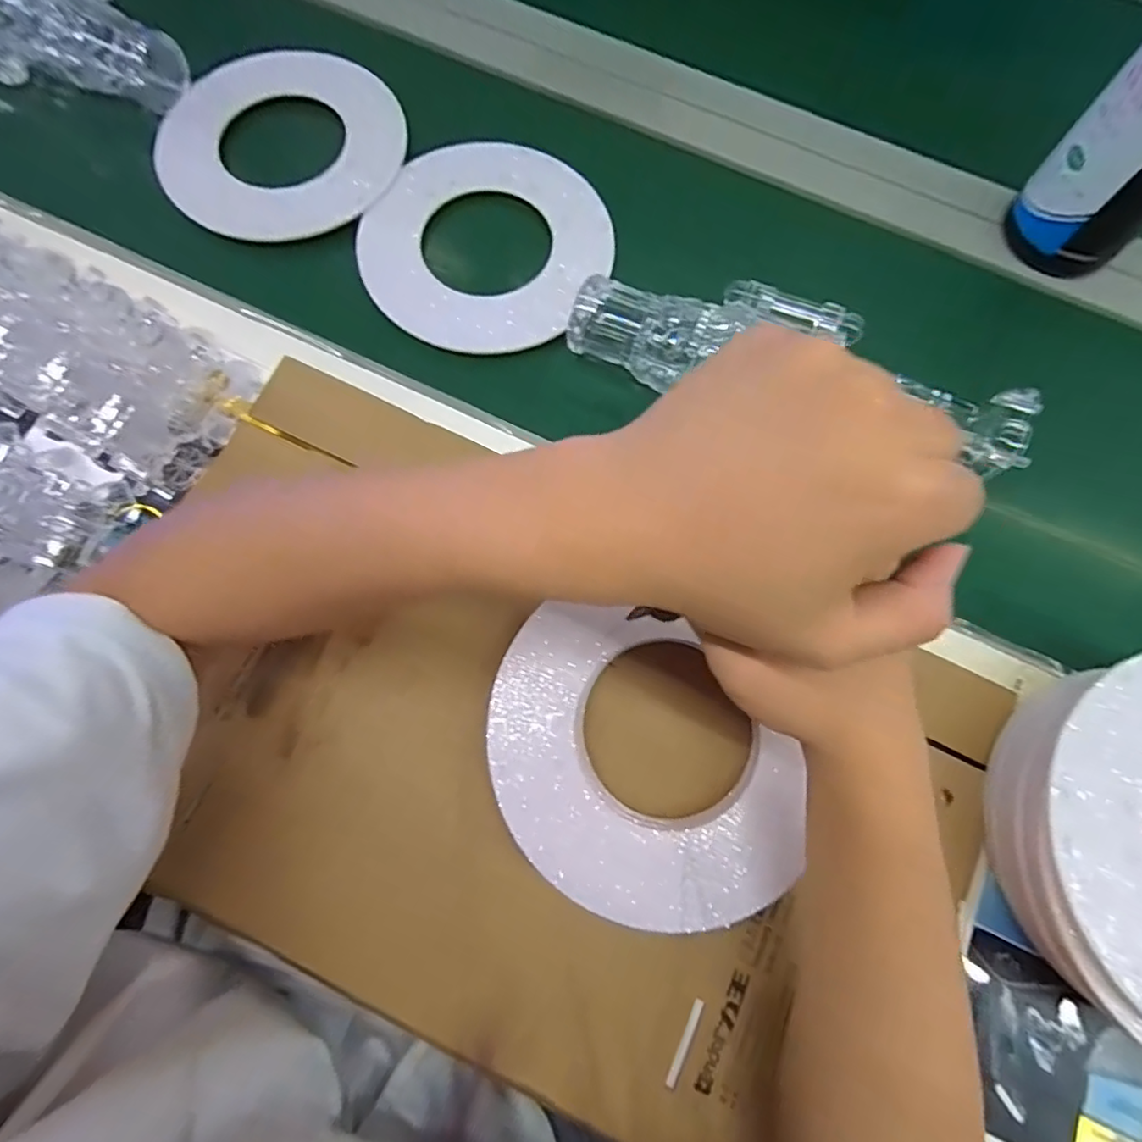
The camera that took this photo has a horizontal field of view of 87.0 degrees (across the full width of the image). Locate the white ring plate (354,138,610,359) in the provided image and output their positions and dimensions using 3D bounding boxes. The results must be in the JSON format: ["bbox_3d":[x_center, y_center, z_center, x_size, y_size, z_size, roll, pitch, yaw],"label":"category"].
[{"bbox_3d":[-0.068,-0.249,0.460,0.176,0.012,0.174,1,81,-4],"label":"white ring plate"}]

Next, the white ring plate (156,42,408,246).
[{"bbox_3d":[-0.219,-0.333,0.468,0.185,0.013,0.165,-39,86,-16],"label":"white ring plate"}]

